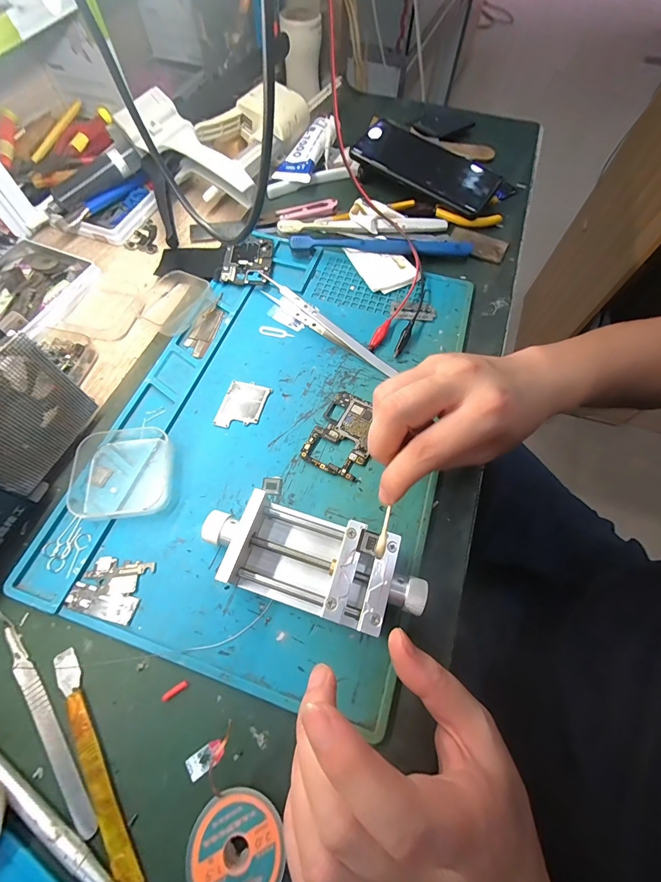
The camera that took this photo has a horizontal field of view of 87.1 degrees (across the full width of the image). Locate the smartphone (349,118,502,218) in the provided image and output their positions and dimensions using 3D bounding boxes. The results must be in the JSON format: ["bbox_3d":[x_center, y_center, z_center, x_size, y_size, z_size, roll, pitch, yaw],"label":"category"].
[{"bbox_3d":[0.112,-0.321,0.403,0.166,0.012,0.085,33,73,6],"label":"smartphone"}]

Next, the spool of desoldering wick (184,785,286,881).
[{"bbox_3d":[-0.045,0.198,0.169,0.045,0.014,0.045,1,65,-2],"label":"spool of desoldering wick"}]

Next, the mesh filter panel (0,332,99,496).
[{"bbox_3d":[-0.197,-0.013,0.225,0.010,0.084,0.080,17,65,6],"label":"mesh filter panel"}]

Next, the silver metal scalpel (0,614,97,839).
[{"bbox_3d":[-0.161,0.151,0.193,0.010,0.004,0.127,-37,72,-17],"label":"silver metal scalpel"}]

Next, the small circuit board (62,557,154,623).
[{"bbox_3d":[-0.140,0.092,0.221,0.043,0.004,0.036,14,65,4],"label":"small circuit board"}]

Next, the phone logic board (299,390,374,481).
[{"bbox_3d":[0.012,-0.006,0.273,0.046,0.005,0.069,26,67,10],"label":"phone logic board"}]

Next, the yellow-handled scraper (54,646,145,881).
[{"bbox_3d":[-0.127,0.172,0.185,0.012,0.005,0.120,-31,70,-15],"label":"yellow-handled scraper"}]

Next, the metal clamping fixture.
[{"bbox_3d":[-0.011,0.073,0.218,0.136,0.034,0.057,17,65,5],"label":"metal clamping fixture"}]

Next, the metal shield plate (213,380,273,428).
[{"bbox_3d":[-0.072,-0.029,0.282,0.034,0.004,0.044,17,65,6],"label":"metal shield plate"}]

